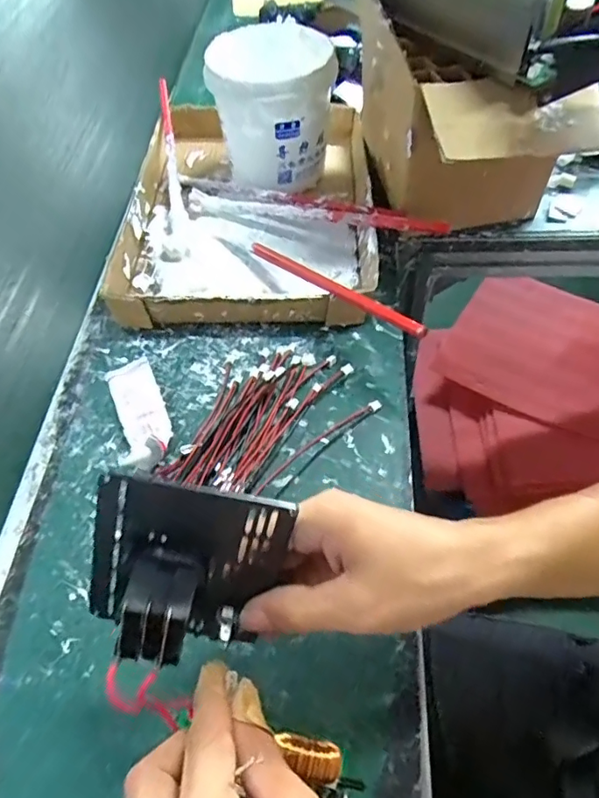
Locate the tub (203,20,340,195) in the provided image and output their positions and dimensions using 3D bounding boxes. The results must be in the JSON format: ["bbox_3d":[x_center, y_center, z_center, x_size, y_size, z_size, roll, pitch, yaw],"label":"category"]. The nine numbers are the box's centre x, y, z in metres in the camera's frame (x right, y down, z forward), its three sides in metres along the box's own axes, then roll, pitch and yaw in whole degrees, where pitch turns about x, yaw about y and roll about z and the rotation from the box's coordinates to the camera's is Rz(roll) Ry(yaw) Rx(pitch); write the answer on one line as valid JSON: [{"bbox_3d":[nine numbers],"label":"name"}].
[{"bbox_3d":[-0.028,-0.310,0.563,0.123,0.108,0.156,-8,57,-2],"label":"tub"}]

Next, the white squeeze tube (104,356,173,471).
[{"bbox_3d":[-0.124,0.009,0.407,0.038,0.026,0.108,-21,58,-10],"label":"white squeeze tube"}]

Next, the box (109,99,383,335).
[{"bbox_3d":[-0.049,-0.200,0.537,0.239,0.032,0.309,0,57,3],"label":"box"}]

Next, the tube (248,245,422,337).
[{"bbox_3d":[0.023,-0.094,0.433,0.008,0.012,0.206,-36,47,-19],"label":"tube"}]

